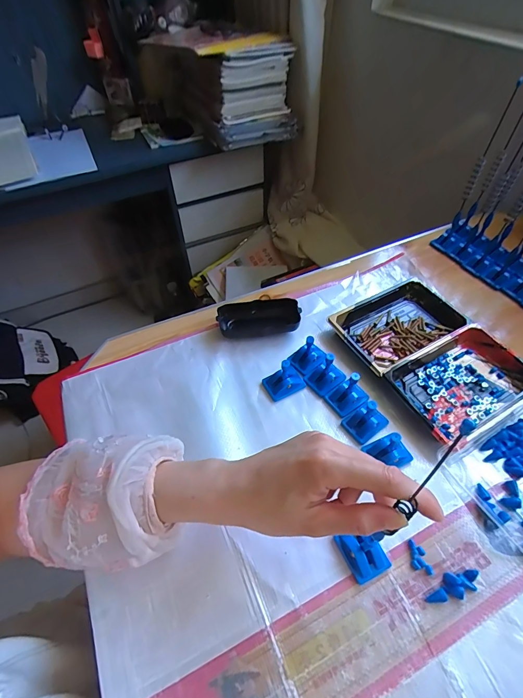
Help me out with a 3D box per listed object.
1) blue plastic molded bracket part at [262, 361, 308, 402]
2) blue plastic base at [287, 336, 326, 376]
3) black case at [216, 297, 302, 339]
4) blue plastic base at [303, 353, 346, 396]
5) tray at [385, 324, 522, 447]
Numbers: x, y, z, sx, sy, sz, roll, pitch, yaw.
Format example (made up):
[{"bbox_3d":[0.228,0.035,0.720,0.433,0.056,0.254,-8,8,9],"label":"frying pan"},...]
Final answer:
[{"bbox_3d":[0.027,0.031,0.418,0.044,0.042,0.033,-22,54,-16],"label":"blue plastic molded bracket part"},{"bbox_3d":[0.058,0.002,0.440,0.044,0.040,0.037,-34,58,-24],"label":"blue plastic base"},{"bbox_3d":[-0.003,-0.042,0.491,0.108,0.024,0.053,-4,51,-2],"label":"black case"},{"bbox_3d":[0.080,0.025,0.421,0.048,0.040,0.034,-27,55,-19],"label":"blue plastic base"},{"bbox_3d":[0.236,0.037,0.421,0.159,0.025,0.098,-25,54,-18],"label":"tray"}]

